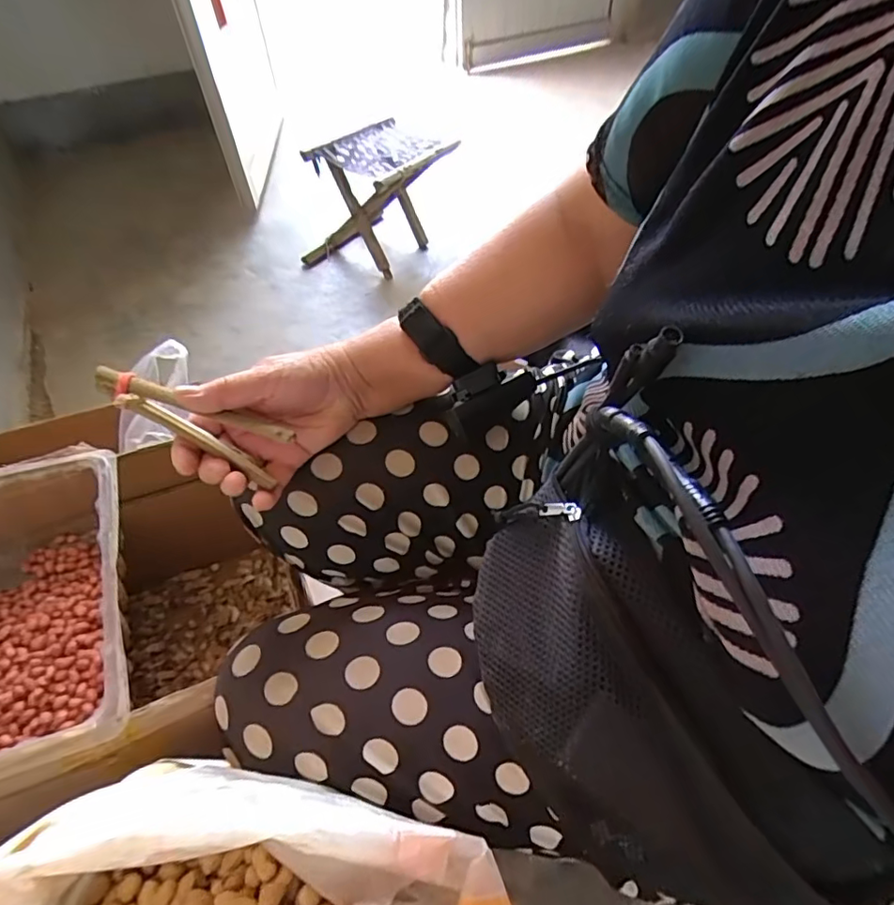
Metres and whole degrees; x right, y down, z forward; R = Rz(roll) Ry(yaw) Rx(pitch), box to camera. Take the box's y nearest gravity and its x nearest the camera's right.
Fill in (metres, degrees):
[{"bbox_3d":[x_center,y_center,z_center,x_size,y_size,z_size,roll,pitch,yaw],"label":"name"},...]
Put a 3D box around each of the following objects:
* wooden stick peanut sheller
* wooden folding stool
[{"bbox_3d":[-0.178,-0.026,0.375,0.130,0.046,0.029,22,53,-5],"label":"wooden stick peanut sheller"},{"bbox_3d":[-0.180,-0.643,1.406,0.227,0.280,0.355,35,61,28],"label":"wooden folding stool"}]

